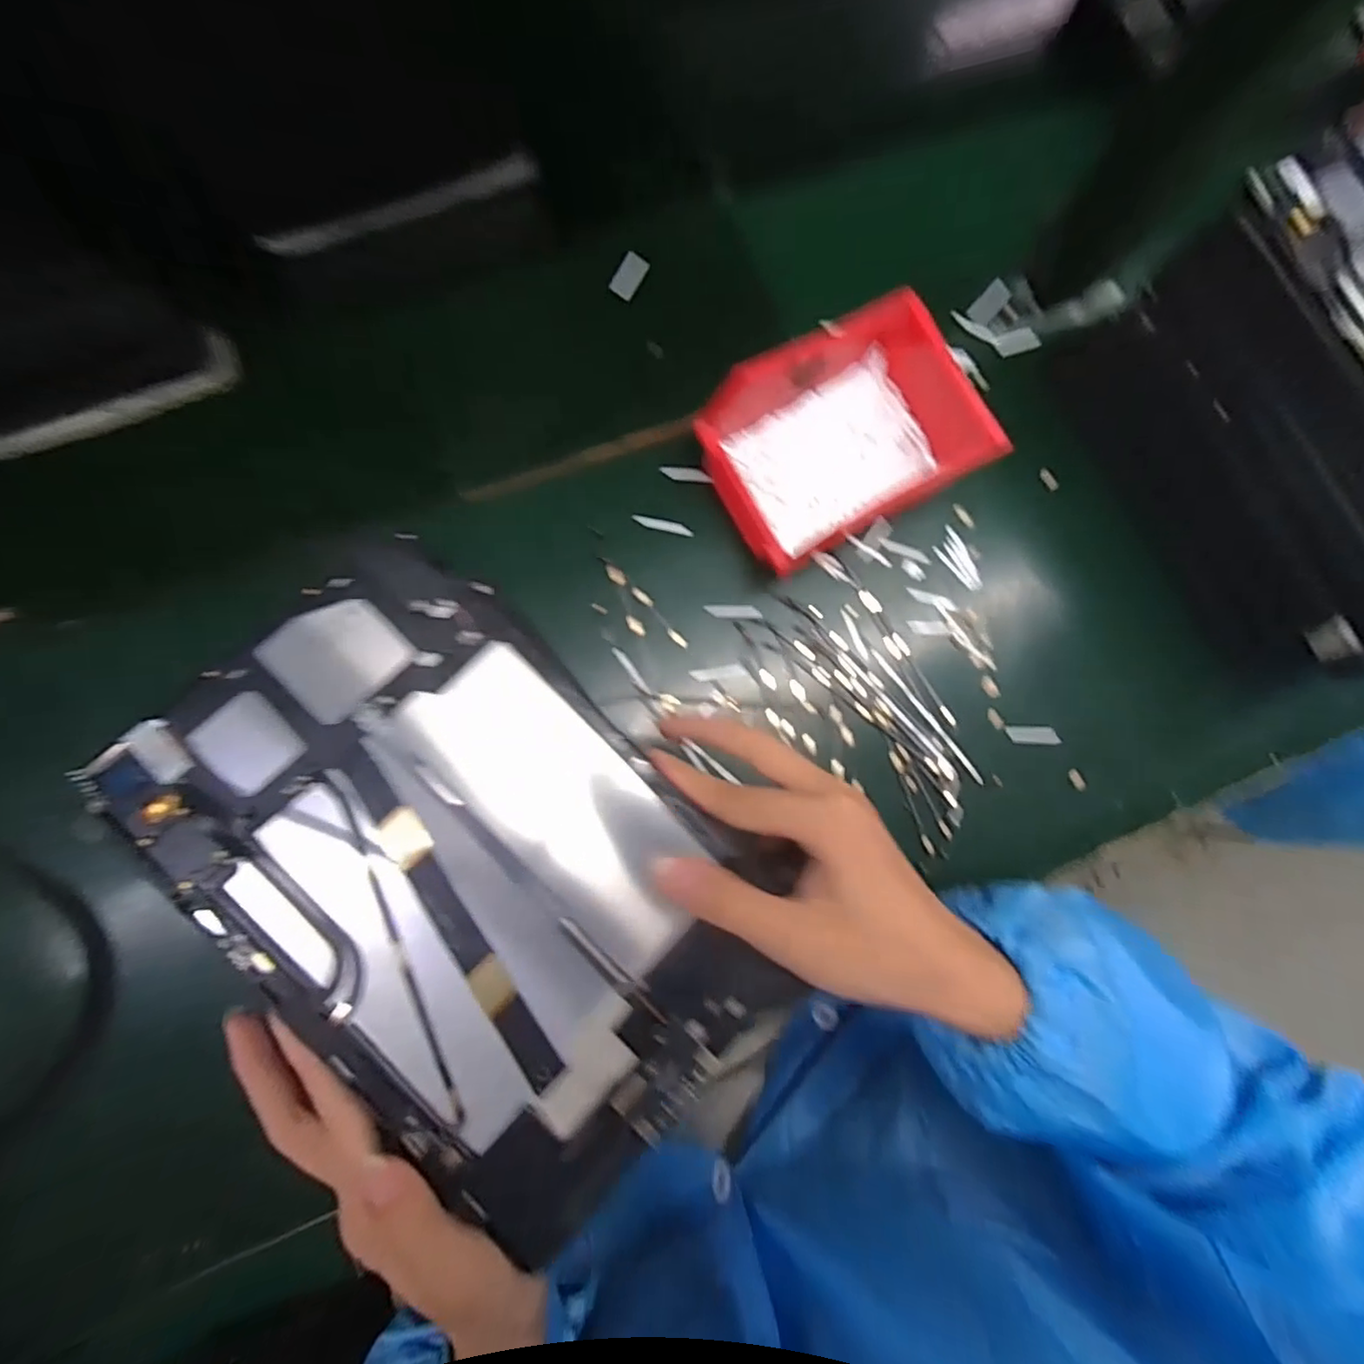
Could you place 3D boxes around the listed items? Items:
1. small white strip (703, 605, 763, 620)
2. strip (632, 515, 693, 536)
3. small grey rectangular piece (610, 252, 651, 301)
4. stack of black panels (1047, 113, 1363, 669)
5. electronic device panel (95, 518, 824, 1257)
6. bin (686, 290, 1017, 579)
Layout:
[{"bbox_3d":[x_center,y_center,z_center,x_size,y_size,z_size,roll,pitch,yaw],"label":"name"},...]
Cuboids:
[{"bbox_3d":[0.033,-0.045,0.401,0.036,0.004,0.009,1,82,-4],"label":"small white strip"},{"bbox_3d":[-0.012,-0.101,0.405,0.038,0.004,0.007,11,83,-5],"label":"strip"},{"bbox_3d":[-0.035,-0.268,0.418,0.017,0.004,0.031,31,80,-24],"label":"small grey rectangular piece"},{"bbox_3d":[0.377,-0.157,0.354,0.182,0.110,0.242,-33,86,-8],"label":"stack of black panels"},{"bbox_3d":[-0.077,0.069,0.239,0.160,0.014,0.233,-43,90,-9],"label":"electronic device panel"},{"bbox_3d":[0.090,-0.144,0.381,0.139,0.072,0.115,-27,85,-7],"label":"bin"}]

